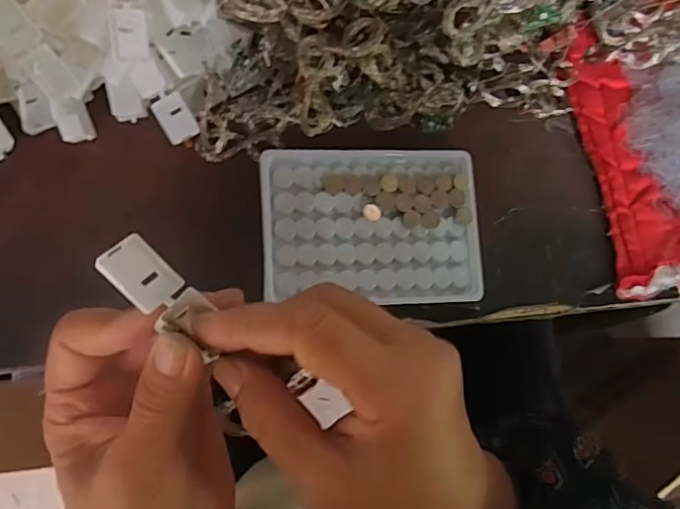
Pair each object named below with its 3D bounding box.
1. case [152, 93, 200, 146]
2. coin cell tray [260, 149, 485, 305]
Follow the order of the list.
[{"bbox_3d":[-0.099,-0.081,0.332,0.021,0.004,0.027,-29,104,15],"label":"case"},{"bbox_3d":[0.019,-0.018,0.338,0.129,0.017,0.095,-2,83,-7],"label":"coin cell tray"}]

